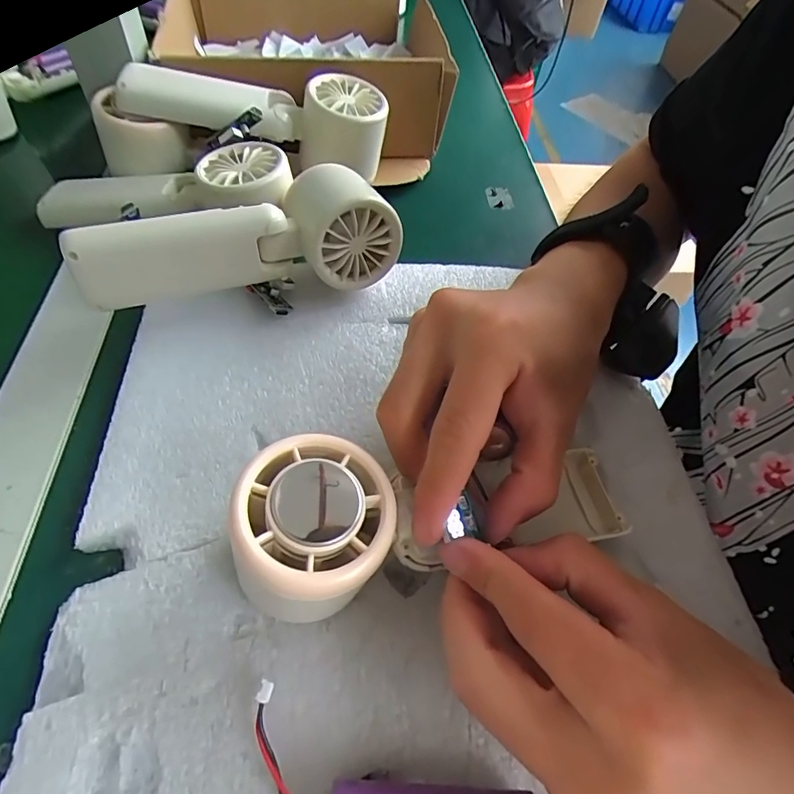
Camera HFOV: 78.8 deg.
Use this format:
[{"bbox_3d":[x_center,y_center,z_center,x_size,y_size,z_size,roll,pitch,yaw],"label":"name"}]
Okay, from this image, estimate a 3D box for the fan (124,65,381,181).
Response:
[{"bbox_3d":[-0.089,-0.180,0.330,0.160,0.063,0.063,6,56,0],"label":"fan"}]

